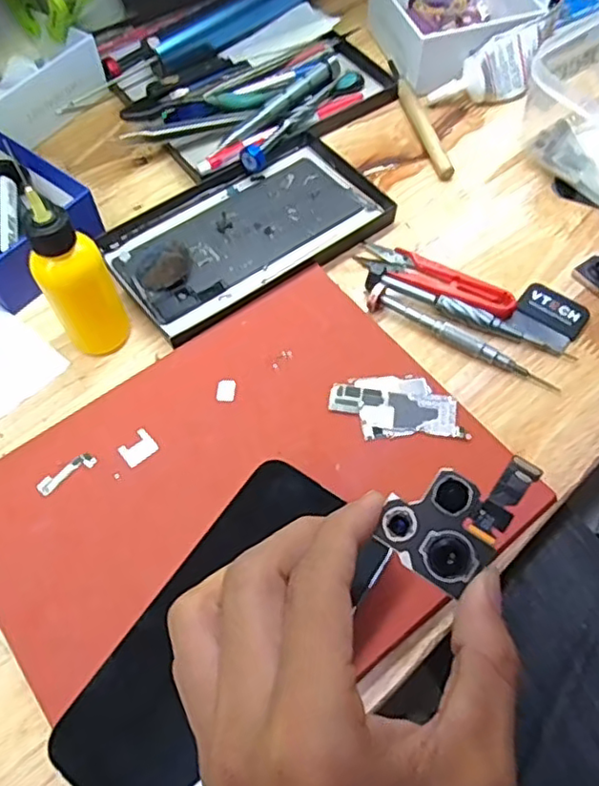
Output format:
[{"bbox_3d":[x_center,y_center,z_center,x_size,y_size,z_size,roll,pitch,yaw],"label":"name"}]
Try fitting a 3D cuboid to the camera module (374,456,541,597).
[{"bbox_3d":[0.054,0.039,0.214,0.036,0.008,0.051,32,86,9],"label":"camera module"}]

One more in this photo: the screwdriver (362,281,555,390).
[{"bbox_3d":[0.093,-0.030,0.361,0.116,0.013,0.015,30,65,16],"label":"screwdriver"}]

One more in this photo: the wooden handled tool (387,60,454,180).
[{"bbox_3d":[0.090,-0.206,0.466,0.015,0.012,0.127,-13,61,-7],"label":"wooden handled tool"}]

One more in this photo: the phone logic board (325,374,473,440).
[{"bbox_3d":[0.053,0.007,0.339,0.069,0.004,0.037,0,61,0],"label":"phone logic board"}]

